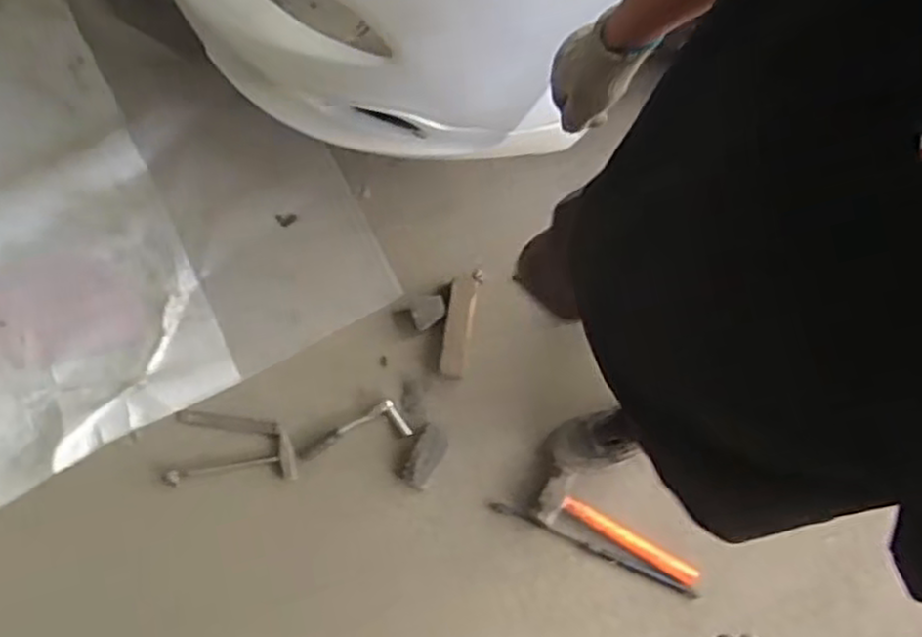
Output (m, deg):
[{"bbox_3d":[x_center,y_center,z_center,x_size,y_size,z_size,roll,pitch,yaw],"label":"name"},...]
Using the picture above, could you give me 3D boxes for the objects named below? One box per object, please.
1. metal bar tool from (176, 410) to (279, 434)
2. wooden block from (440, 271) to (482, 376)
[{"bbox_3d":[-0.448,0.200,1.410,0.193,0.008,0.024,7,77,3],"label":"metal bar tool"},{"bbox_3d":[-0.004,0.008,1.458,0.053,0.018,0.213,11,77,4],"label":"wooden block"}]

